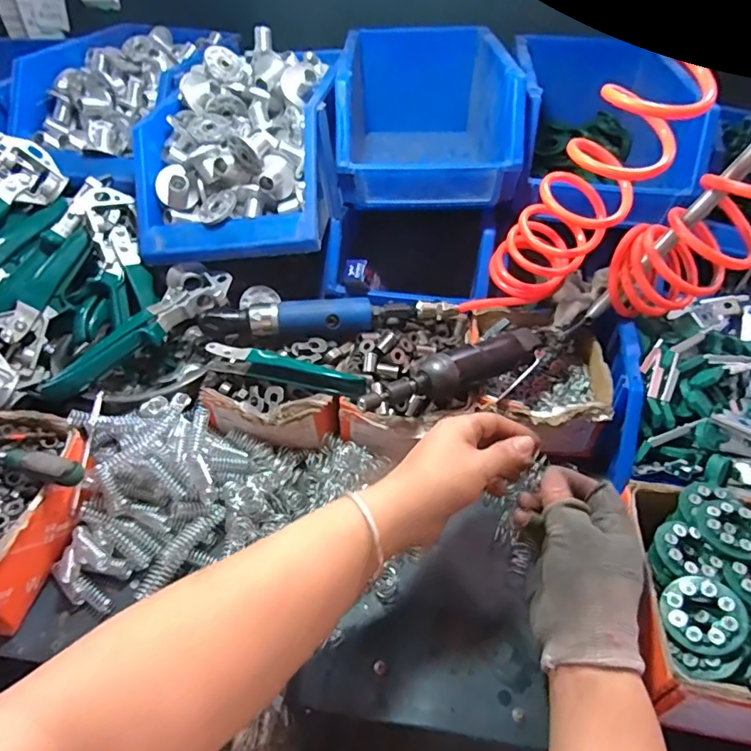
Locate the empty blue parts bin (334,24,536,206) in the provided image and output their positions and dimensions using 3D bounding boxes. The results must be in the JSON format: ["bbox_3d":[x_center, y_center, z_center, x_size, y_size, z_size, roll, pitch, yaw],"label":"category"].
[{"bbox_3d":[0.066,-0.340,0.661,0.207,0.139,0.342,2,42,0],"label":"empty blue parts bin"}]

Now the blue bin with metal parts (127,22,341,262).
[{"bbox_3d":[-0.151,-0.269,0.589,0.203,0.152,0.263,4,42,2],"label":"blue bin with metal parts"}]

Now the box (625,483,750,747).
[{"bbox_3d":[0.253,0.166,0.361,0.136,0.088,0.161,7,42,5],"label":"box"}]

